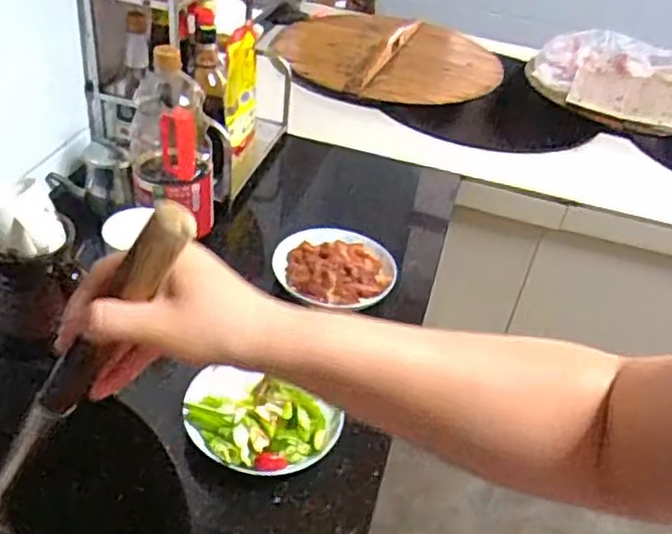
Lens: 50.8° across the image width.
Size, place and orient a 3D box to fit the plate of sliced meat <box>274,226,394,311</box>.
[{"bbox_3d":[0.000,0.002,1.041,0.178,0.047,0.154,0,35,-10],"label":"plate of sliced meat"}]

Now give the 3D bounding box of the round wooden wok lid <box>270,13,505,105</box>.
[{"bbox_3d":[0.135,-0.527,1.743,0.529,0.051,0.498,5,41,-4],"label":"round wooden wok lid"}]

